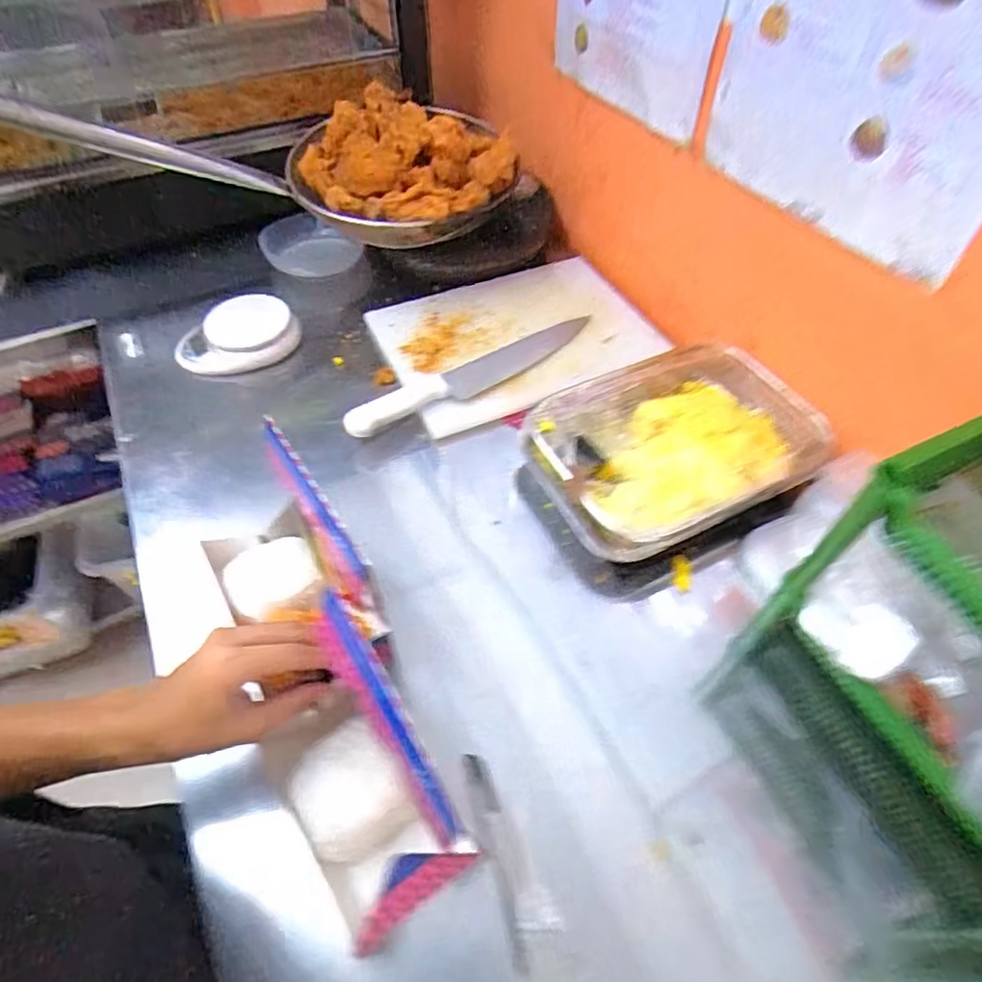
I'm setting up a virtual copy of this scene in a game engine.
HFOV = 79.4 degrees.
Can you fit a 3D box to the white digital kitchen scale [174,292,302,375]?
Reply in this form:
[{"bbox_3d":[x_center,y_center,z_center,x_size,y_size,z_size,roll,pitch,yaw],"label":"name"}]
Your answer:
[{"bbox_3d":[-0.341,-0.210,0.803,0.158,0.048,0.124,-7,53,-6],"label":"white digital kitchen scale"}]

